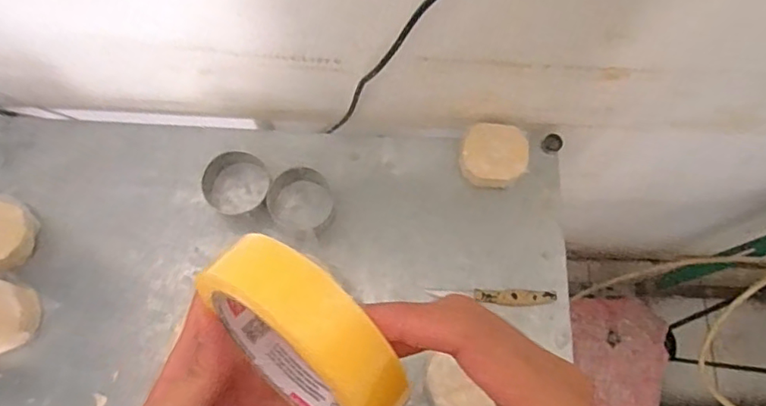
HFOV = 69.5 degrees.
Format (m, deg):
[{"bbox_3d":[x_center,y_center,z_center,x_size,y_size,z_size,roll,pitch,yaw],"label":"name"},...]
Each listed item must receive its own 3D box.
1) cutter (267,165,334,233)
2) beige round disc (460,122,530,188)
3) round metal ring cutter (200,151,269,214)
[{"bbox_3d":[-0.105,-0.005,0.703,0.076,0.037,0.080,1,72,-2],"label":"cutter"},{"bbox_3d":[0.144,-0.060,0.714,0.085,0.041,0.075,11,75,3],"label":"beige round disc"},{"bbox_3d":[-0.190,-0.030,0.711,0.076,0.042,0.069,11,72,2],"label":"round metal ring cutter"}]

